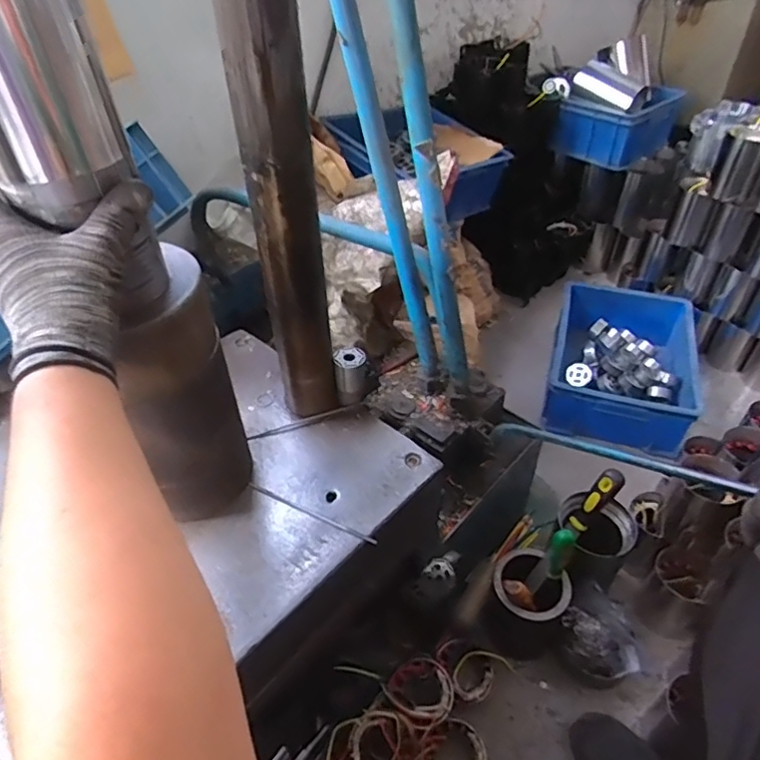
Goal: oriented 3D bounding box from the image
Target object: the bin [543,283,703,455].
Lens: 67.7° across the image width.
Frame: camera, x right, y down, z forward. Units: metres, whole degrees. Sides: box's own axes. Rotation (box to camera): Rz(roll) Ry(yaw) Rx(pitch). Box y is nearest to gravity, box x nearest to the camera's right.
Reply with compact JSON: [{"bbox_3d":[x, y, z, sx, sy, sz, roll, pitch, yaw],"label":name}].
[{"bbox_3d":[0.551,-0.045,1.304,0.297,0.122,0.417,12,45,15],"label":"bin"}]

